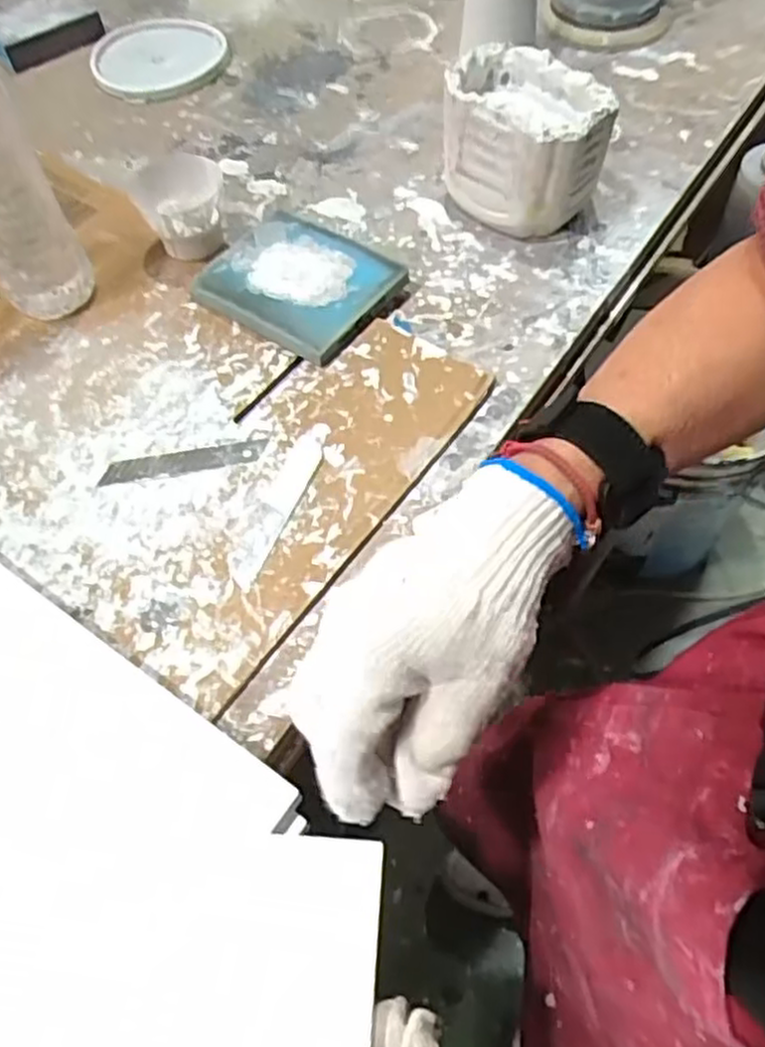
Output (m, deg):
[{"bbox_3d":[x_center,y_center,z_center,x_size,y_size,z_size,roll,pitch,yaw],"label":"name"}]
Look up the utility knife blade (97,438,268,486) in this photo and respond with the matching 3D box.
[{"bbox_3d":[-0.120,-0.038,0.458,0.097,0.004,0.019,-8,59,-3],"label":"utility knife blade"}]

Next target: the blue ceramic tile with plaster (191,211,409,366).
[{"bbox_3d":[-0.058,-0.166,0.525,0.124,0.021,0.098,31,64,19],"label":"blue ceramic tile with plaster"}]

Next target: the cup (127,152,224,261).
[{"bbox_3d":[-0.143,-0.225,0.549,0.059,0.056,0.074,-21,60,-11],"label":"cup"}]

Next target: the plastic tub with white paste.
[{"bbox_3d":[0.099,-0.267,0.541,0.084,0.089,0.112,-38,65,-20],"label":"plastic tub with white paste"}]

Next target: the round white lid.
[{"bbox_3d":[-0.209,-0.443,0.713,0.121,0.009,0.145,-16,59,-8],"label":"round white lid"}]

